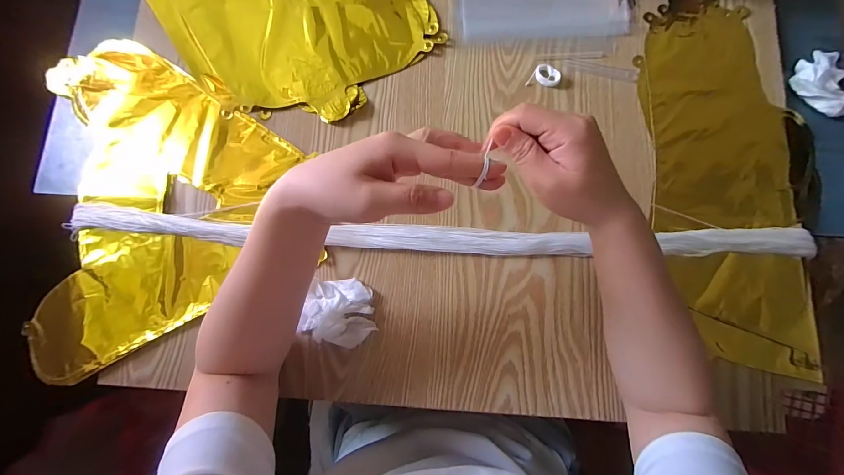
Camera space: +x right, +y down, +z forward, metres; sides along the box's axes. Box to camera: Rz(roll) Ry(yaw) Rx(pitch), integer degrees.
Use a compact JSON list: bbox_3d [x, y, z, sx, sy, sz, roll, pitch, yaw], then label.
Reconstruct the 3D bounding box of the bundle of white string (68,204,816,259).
[{"bbox_3d":[0.008,-0.003,0.396,0.800,0.022,0.036,2,80,2],"label":"bundle of white string"}]

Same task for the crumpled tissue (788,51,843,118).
[{"bbox_3d":[0.474,-0.188,0.427,0.059,0.021,0.086,7,81,3],"label":"crumpled tissue"}]

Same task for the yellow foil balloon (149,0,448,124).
[{"bbox_3d":[-0.212,-0.297,0.453,0.430,0.018,0.228,32,83,7],"label":"yellow foil balloon"}]

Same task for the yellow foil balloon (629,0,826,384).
[{"bbox_3d":[0.356,-0.071,0.399,0.189,0.013,0.413,0,80,2],"label":"yellow foil balloon"}]

